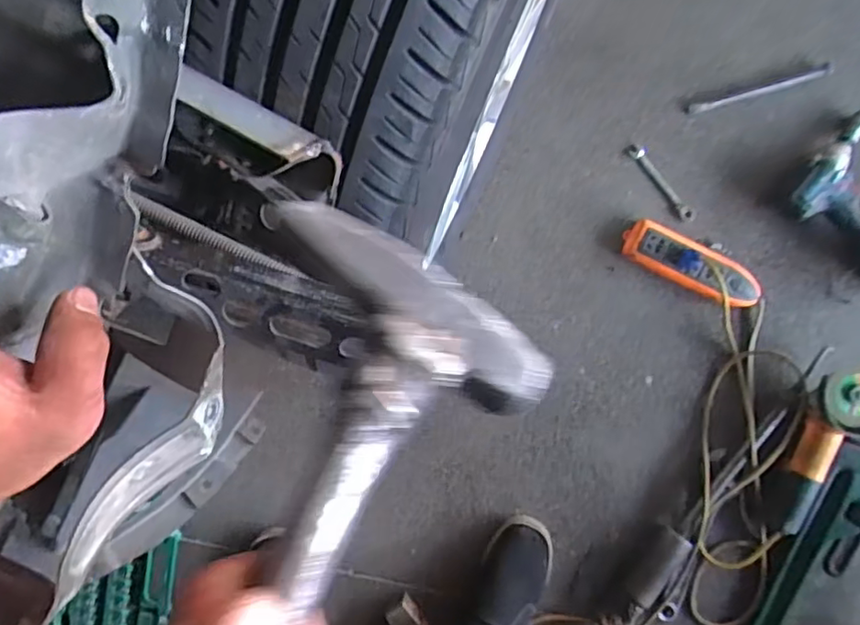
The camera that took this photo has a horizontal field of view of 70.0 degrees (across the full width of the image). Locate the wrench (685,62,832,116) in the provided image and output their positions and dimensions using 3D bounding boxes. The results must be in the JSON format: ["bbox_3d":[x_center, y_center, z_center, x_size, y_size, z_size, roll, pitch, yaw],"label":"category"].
[{"bbox_3d":[0.558,-0.374,1.025,0.263,0.010,0.022,-17,89,2],"label":"wrench"}]

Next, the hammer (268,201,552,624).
[{"bbox_3d":[-0.046,0.095,0.184,0.108,0.030,0.261,26,68,-3],"label":"hammer"}]

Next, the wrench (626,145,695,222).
[{"bbox_3d":[0.390,-0.220,1.030,0.025,0.007,0.160,-42,88,1],"label":"wrench"}]

